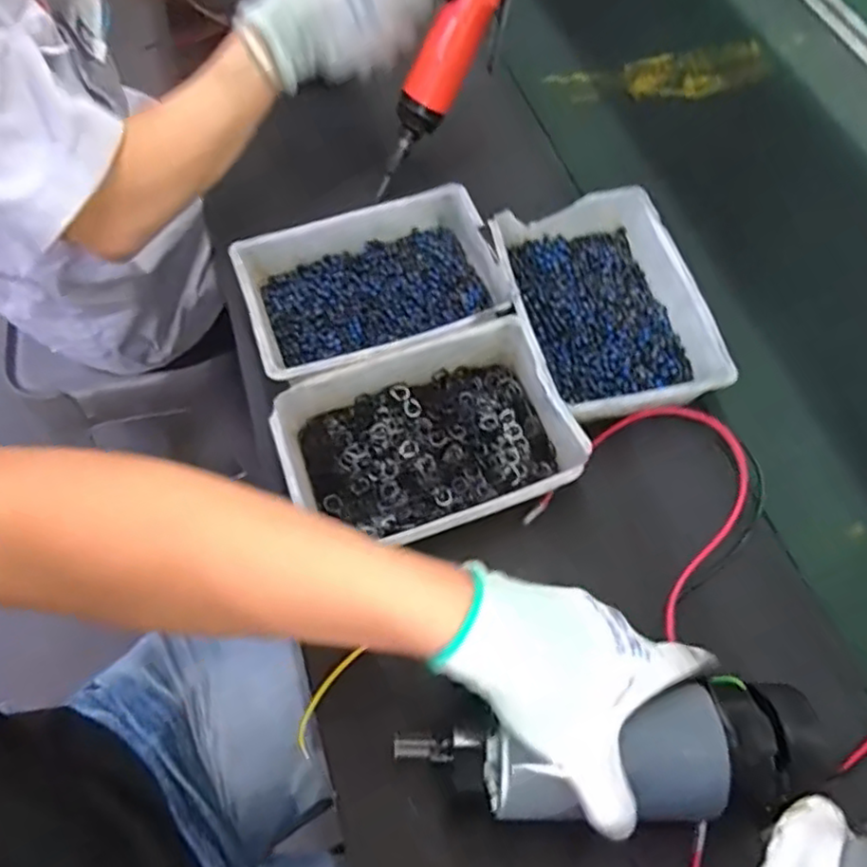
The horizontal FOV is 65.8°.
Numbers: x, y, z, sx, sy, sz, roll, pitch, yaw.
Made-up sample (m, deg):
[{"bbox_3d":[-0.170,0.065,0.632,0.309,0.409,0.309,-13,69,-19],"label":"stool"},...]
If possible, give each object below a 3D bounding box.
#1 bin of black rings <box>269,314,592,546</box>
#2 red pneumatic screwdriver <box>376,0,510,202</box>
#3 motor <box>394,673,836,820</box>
[{"bbox_3d":[-0.006,0.007,0.485,0.201,0.048,0.147,-20,64,-10],"label":"bin of black rings"},{"bbox_3d":[0.021,-0.327,0.569,0.031,0.259,0.062,47,36,19],"label":"red pneumatic screwdriver"},{"bbox_3d":[0.110,0.181,0.378,0.249,0.061,0.064,-4,62,-5],"label":"motor"}]

